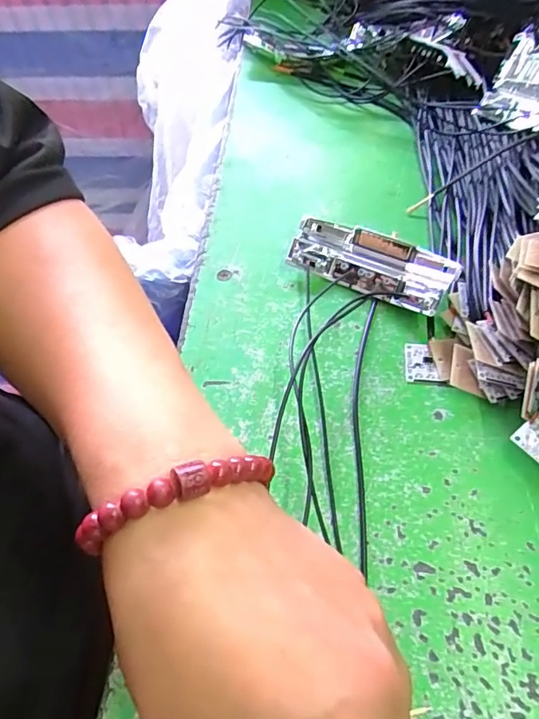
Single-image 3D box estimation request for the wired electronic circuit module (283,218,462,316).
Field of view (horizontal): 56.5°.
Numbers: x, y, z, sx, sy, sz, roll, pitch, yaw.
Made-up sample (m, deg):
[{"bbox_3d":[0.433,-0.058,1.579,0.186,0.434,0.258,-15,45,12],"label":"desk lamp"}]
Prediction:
[{"bbox_3d":[0.060,-0.057,0.302,0.097,0.027,0.039,29,61,20],"label":"wired electronic circuit module"}]

